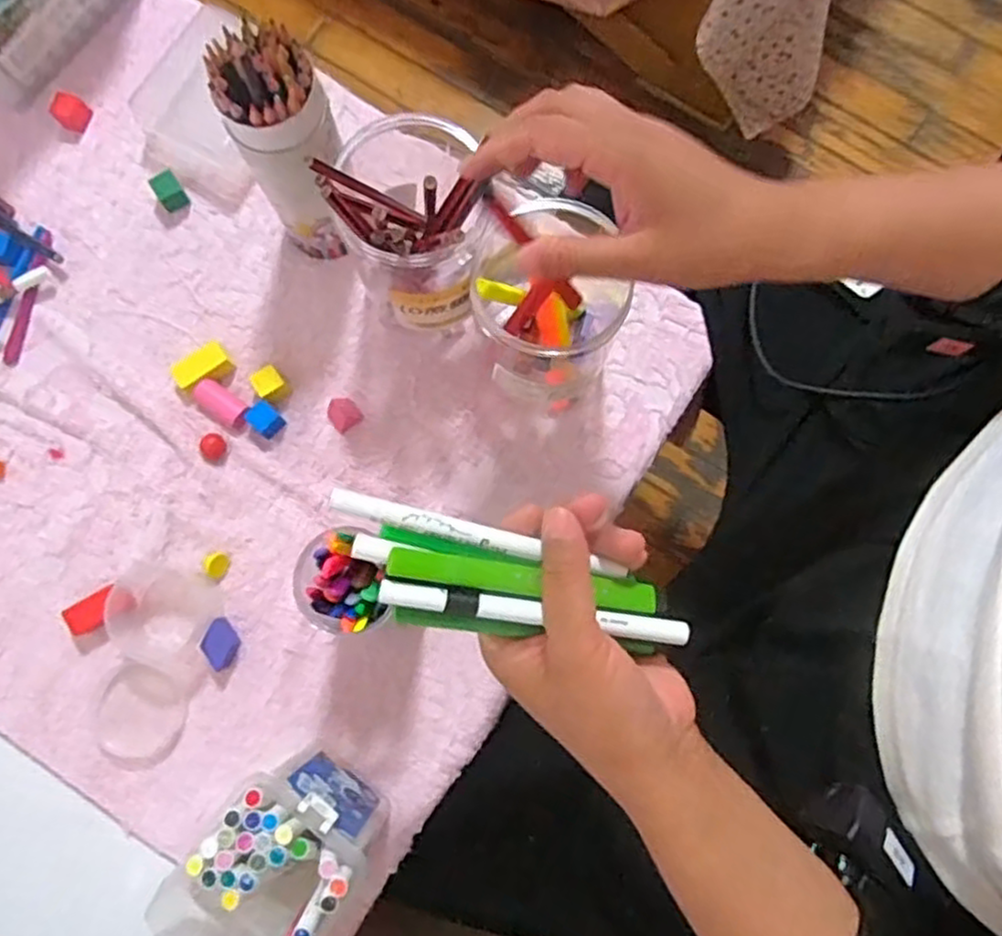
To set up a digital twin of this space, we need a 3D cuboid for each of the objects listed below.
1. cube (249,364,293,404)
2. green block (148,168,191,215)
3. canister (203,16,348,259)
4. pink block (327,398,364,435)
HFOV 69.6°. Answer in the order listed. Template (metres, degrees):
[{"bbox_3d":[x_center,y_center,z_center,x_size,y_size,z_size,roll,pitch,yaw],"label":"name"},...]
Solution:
[{"bbox_3d":[-0.172,-0.062,0.539,0.020,0.021,0.019,-36,82,-5],"label":"cube"},{"bbox_3d":[-0.256,-0.214,0.559,0.020,0.022,0.020,-39,83,-5],"label":"green block"},{"bbox_3d":[-0.140,-0.200,0.487,0.067,0.181,0.064,0,76,-1],"label":"canister"},{"bbox_3d":[-0.119,-0.042,0.543,0.022,0.011,0.024,-41,83,-6],"label":"pink block"}]

